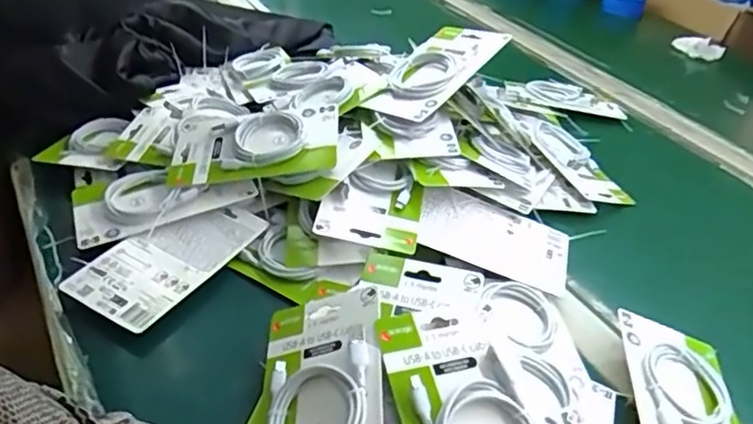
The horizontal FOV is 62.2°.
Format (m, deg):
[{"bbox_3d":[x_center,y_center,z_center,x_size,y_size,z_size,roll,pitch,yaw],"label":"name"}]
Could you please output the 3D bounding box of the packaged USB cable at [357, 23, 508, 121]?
[{"bbox_3d":[0.071,-0.161,0.718,0.161,0.027,0.100,-42,44,-21],"label":"packaged USB cable"}]

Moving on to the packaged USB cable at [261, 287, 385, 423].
[{"bbox_3d":[-0.041,0.133,0.453,0.094,0.017,0.176,-17,42,15],"label":"packaged USB cable"}]

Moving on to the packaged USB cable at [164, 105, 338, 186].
[{"bbox_3d":[-0.133,-0.078,0.673,0.179,0.022,0.098,-6,54,4],"label":"packaged USB cable"}]

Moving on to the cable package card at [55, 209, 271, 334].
[{"bbox_3d":[-0.196,0.039,0.600,0.094,0.009,0.176,24,39,21],"label":"cable package card"}]

